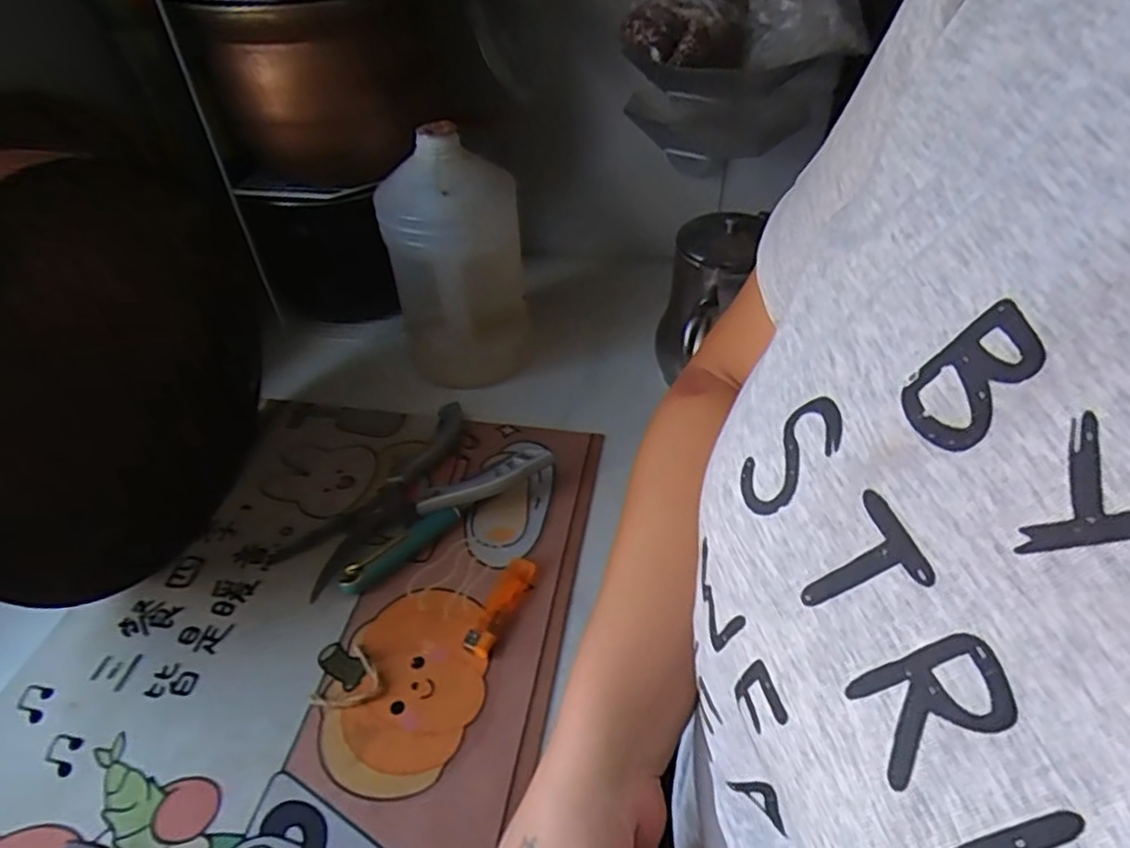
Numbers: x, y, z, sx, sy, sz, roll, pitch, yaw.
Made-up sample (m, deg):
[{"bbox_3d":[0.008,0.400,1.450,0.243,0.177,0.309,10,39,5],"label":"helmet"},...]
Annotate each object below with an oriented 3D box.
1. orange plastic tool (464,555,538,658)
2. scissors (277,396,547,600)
[{"bbox_3d":[-0.049,0.138,0.523,0.026,0.011,0.087,15,46,17],"label":"orange plastic tool"},{"bbox_3d":[-0.137,0.062,0.593,0.145,0.041,0.212,32,52,32],"label":"scissors"}]

